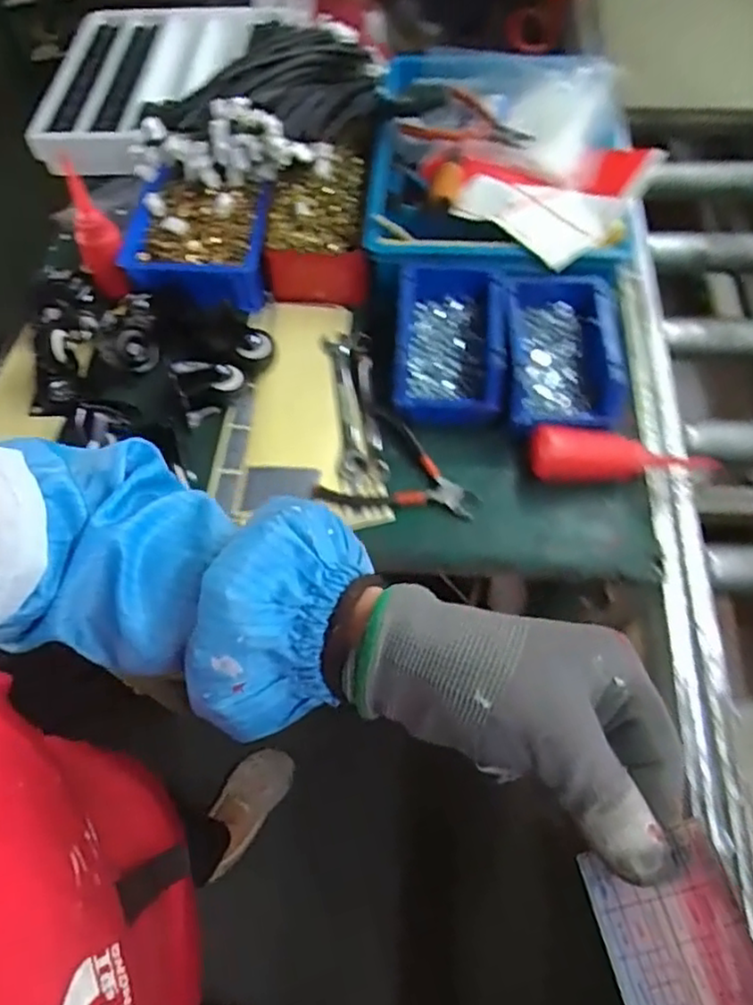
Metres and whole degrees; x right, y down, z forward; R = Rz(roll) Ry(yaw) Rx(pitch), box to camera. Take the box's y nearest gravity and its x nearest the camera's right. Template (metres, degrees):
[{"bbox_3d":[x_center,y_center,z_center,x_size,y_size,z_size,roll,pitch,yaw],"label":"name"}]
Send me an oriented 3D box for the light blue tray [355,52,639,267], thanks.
[{"bbox_3d":[0.145,-0.400,0.792,0.287,0.064,0.371,5,60,4],"label":"light blue tray"}]

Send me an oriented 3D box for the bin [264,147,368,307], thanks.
[{"bbox_3d":[-0.067,-0.326,0.793,0.112,0.072,0.202,-3,59,0],"label":"bin"}]

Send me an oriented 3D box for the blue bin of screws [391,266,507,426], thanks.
[{"bbox_3d":[0.073,-0.162,0.690,0.108,0.064,0.159,5,60,5],"label":"blue bin of screws"}]

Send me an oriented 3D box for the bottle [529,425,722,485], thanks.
[{"bbox_3d":[0.226,-0.045,0.649,0.159,0.044,0.044,1,59,2],"label":"bottle"}]

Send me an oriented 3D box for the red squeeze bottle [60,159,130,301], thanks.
[{"bbox_3d":[-0.298,-0.283,0.721,0.044,0.137,0.042,-23,62,-12],"label":"red squeeze bottle"}]

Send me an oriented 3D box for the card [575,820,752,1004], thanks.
[{"bbox_3d":[0.102,0.154,0.228,0.048,0.006,0.072,-32,49,24],"label":"card"}]

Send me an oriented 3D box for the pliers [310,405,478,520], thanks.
[{"bbox_3d":[0.028,-0.024,0.644,0.136,0.022,0.103,26,64,16],"label":"pliers"}]

